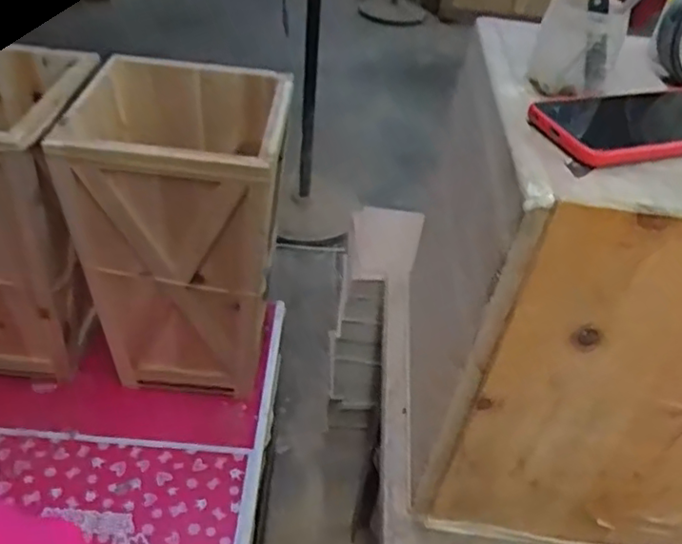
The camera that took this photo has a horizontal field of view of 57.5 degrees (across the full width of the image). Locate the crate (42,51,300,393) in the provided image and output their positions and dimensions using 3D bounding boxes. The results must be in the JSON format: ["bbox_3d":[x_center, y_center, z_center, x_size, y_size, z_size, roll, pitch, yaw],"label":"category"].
[{"bbox_3d":[-0.221,-0.045,0.917,0.264,0.433,0.253,1,41,-6],"label":"crate"}]

